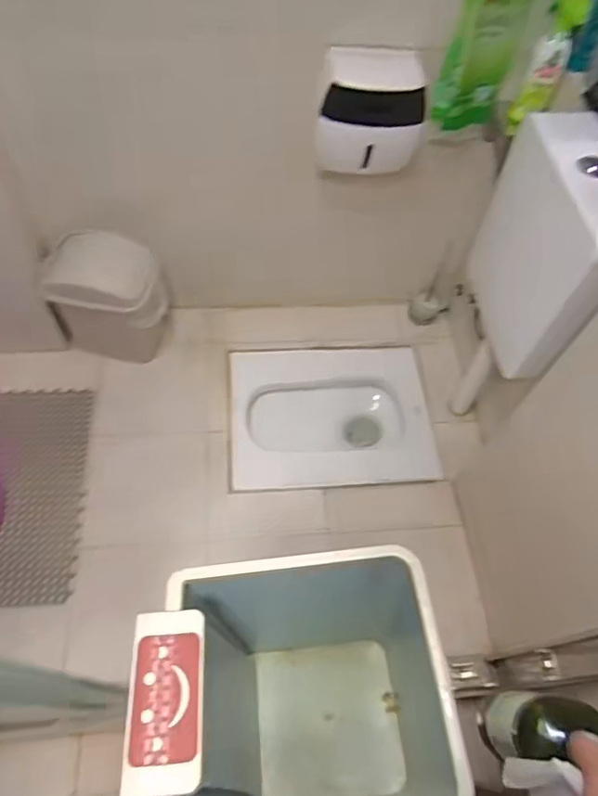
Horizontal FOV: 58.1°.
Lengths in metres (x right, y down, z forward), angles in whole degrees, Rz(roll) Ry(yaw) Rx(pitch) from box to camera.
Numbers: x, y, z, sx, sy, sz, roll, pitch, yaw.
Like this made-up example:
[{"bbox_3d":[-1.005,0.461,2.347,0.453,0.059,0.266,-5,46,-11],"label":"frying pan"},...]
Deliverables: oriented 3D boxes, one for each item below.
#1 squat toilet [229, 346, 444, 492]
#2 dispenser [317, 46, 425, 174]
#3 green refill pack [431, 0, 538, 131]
[{"bbox_3d":[0.092,0.104,1.654,0.592,0.296,0.429,-1,60,-5],"label":"squat toilet"},{"bbox_3d":[0.154,-0.605,1.124,0.214,0.210,0.170,6,60,-1],"label":"dispenser"},{"bbox_3d":[0.362,-0.692,1.039,0.129,0.344,0.092,19,61,6],"label":"green refill pack"}]

